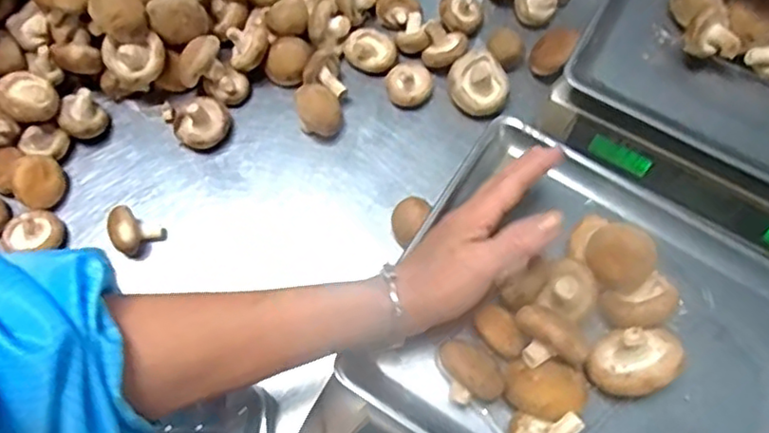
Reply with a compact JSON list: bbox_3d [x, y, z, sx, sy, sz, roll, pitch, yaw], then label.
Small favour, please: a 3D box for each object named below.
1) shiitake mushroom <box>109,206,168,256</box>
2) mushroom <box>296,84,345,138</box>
[{"bbox_3d":[-0.227,0.010,0.589,0.041,0.040,0.034,-35,74,-14],"label":"shiitake mushroom"},{"bbox_3d":[-0.063,-0.102,0.633,0.041,0.045,0.043,1,69,-2],"label":"mushroom"}]

